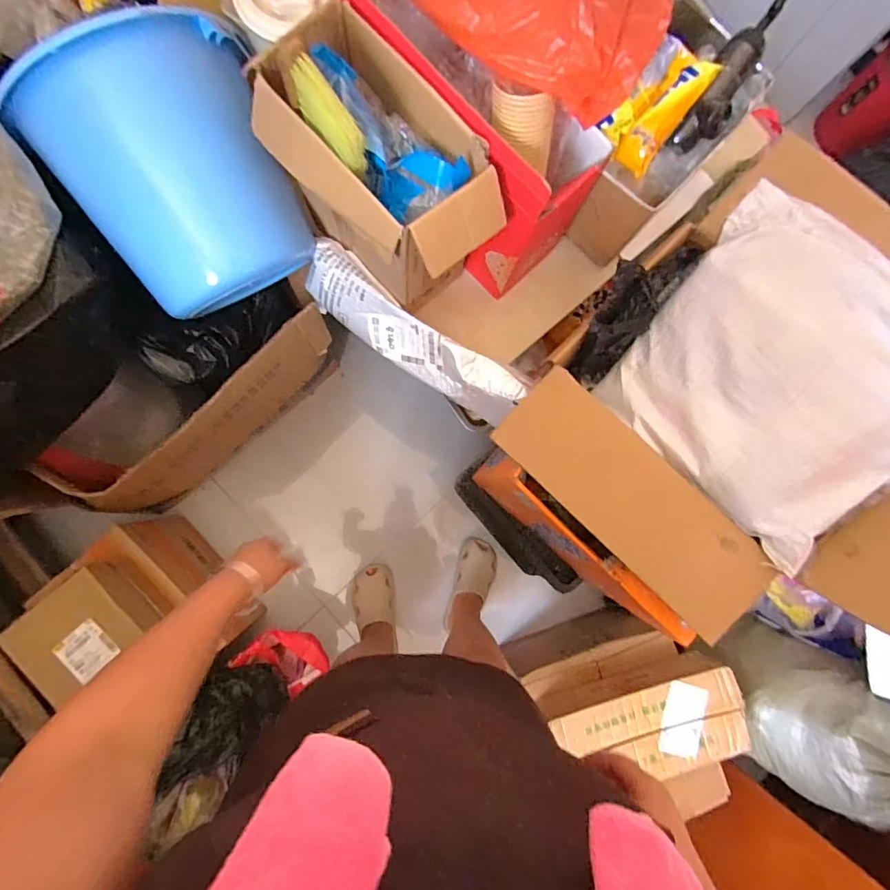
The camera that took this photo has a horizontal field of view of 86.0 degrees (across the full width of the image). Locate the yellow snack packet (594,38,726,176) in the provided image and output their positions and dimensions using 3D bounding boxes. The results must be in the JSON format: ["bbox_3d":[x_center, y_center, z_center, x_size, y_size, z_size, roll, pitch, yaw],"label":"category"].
[{"bbox_3d":[0.280,-0.454,0.638,0.103,0.045,0.171,33,102,-32],"label":"yellow snack packet"}]

